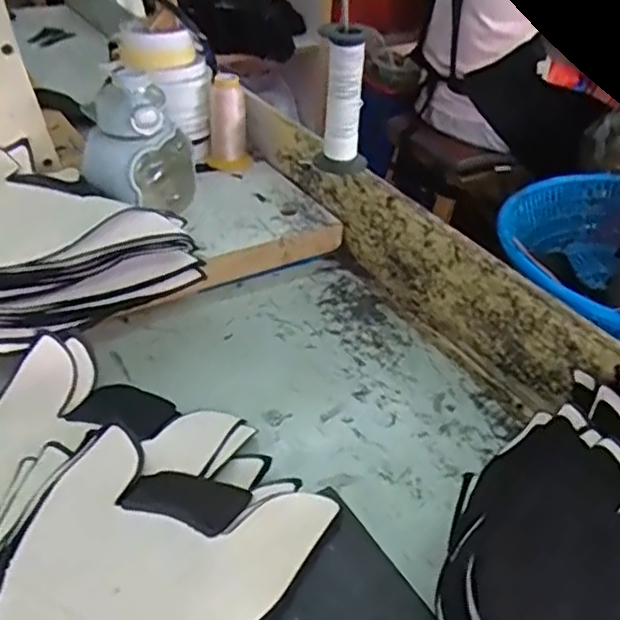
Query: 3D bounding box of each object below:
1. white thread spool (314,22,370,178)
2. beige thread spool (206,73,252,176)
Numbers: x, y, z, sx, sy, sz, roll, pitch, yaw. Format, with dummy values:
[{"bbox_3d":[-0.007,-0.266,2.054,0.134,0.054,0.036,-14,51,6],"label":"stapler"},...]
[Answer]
[{"bbox_3d":[0.036,-0.215,0.699,0.054,0.160,0.052,1,37,-1],"label":"white thread spool"},{"bbox_3d":[-0.104,-0.236,0.854,0.057,0.114,0.048,-3,38,-11],"label":"beige thread spool"}]

